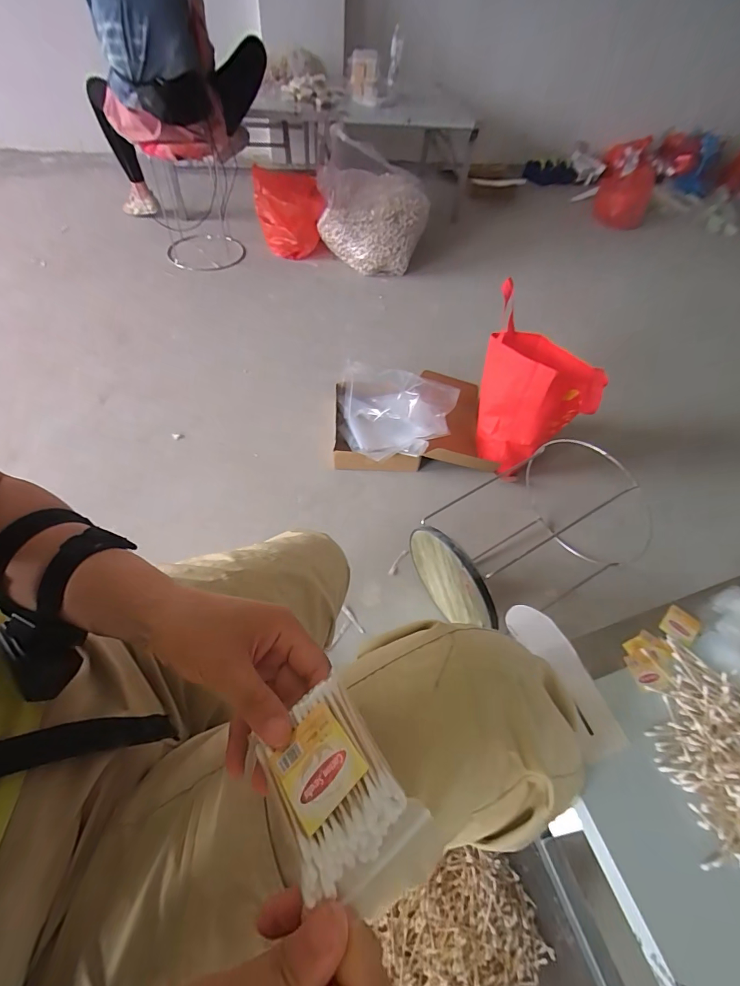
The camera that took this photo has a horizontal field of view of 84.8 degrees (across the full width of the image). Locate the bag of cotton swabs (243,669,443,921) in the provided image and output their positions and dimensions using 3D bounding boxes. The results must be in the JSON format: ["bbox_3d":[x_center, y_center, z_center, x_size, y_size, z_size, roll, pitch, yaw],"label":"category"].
[{"bbox_3d":[-0.016,0.149,0.203,0.061,0.015,0.092,-39,47,-15],"label":"bag of cotton swabs"}]

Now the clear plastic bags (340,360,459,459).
[{"bbox_3d":[0.077,-0.259,1.291,0.385,0.123,0.341,11,54,2],"label":"clear plastic bags"}]

